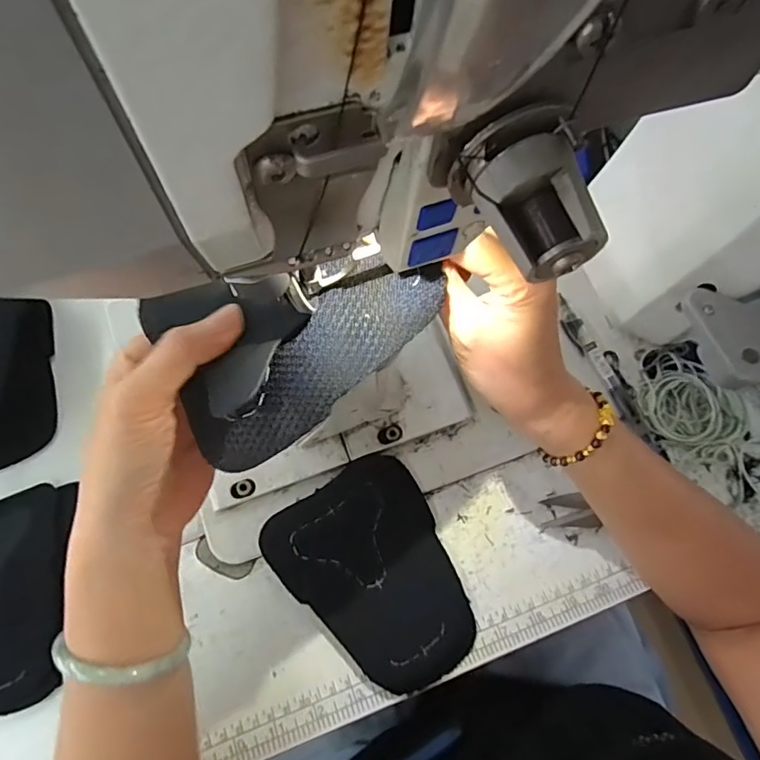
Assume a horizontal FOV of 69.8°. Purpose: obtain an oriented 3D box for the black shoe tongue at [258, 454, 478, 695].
[{"bbox_3d":[-0.001,0.131,0.368,0.107,0.013,0.141,-31,74,-12],"label":"black shoe tongue"}]

